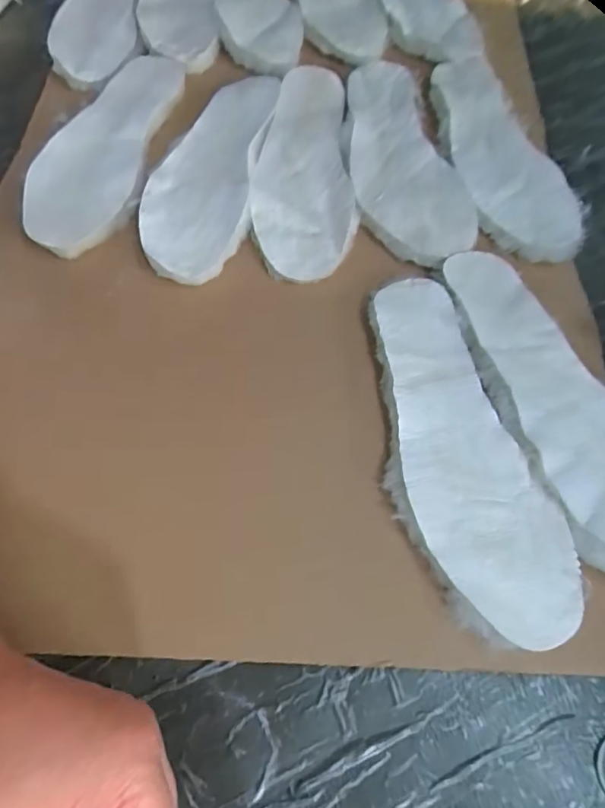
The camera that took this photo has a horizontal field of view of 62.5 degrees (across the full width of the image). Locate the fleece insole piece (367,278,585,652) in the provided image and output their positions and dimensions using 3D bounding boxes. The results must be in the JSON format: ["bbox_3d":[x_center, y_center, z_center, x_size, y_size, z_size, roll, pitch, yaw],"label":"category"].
[{"bbox_3d":[0.095,0.022,0.327,0.090,0.018,0.249,-15,65,-7],"label":"fleece insole piece"}]

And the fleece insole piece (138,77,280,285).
[{"bbox_3d":[-0.079,-0.216,0.436,0.087,0.011,0.254,10,64,5],"label":"fleece insole piece"}]

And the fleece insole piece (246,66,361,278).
[{"bbox_3d":[-0.001,-0.218,0.445,0.086,0.016,0.248,-2,64,-1],"label":"fleece insole piece"}]

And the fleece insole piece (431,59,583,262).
[{"bbox_3d":[0.179,-0.234,0.460,0.090,0.017,0.257,-11,64,-5],"label":"fleece insole piece"}]

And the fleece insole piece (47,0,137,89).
[{"bbox_3d":[-0.220,-0.441,0.553,0.089,0.020,0.261,1,64,1],"label":"fleece insole piece"}]

